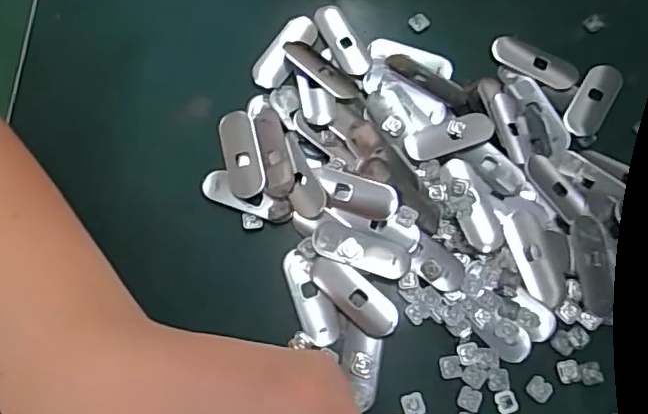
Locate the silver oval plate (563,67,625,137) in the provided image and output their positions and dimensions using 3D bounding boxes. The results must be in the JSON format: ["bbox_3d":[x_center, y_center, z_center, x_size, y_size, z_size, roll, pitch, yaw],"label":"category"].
[{"bbox_3d":[0.150,-0.060,0.332,0.020,0.004,0.048,30,73,10],"label":"silver oval plate"}]

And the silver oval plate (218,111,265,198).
[{"bbox_3d":[-0.045,-0.029,0.321,0.018,0.004,0.050,-13,71,-5],"label":"silver oval plate"}]

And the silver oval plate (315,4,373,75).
[{"bbox_3d":[0.010,-0.098,0.348,0.018,0.005,0.051,-25,72,-9],"label":"silver oval plate"}]

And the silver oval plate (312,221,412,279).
[{"bbox_3d":[0.019,0.021,0.300,0.050,0.004,0.019,18,71,6],"label":"silver oval plate"}]

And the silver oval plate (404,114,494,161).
[{"bbox_3d":[0.067,-0.037,0.318,0.048,0.004,0.018,-17,71,-6],"label":"silver oval plate"}]

